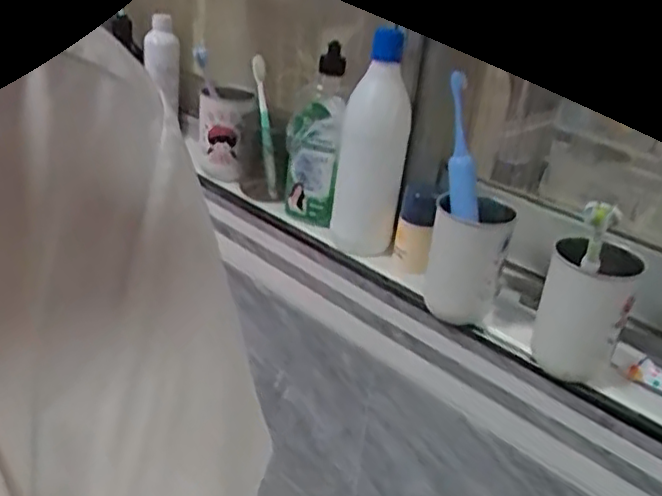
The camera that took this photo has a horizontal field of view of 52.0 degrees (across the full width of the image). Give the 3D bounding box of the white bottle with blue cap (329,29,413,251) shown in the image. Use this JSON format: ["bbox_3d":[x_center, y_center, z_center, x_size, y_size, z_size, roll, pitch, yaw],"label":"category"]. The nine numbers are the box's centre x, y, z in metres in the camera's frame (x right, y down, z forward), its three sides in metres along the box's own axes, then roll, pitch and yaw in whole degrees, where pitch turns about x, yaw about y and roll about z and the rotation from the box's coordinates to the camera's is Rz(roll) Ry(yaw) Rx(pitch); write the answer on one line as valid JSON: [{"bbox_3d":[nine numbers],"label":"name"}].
[{"bbox_3d":[0.047,-0.108,0.795,0.081,0.257,0.065,7,29,2],"label":"white bottle with blue cap"}]

